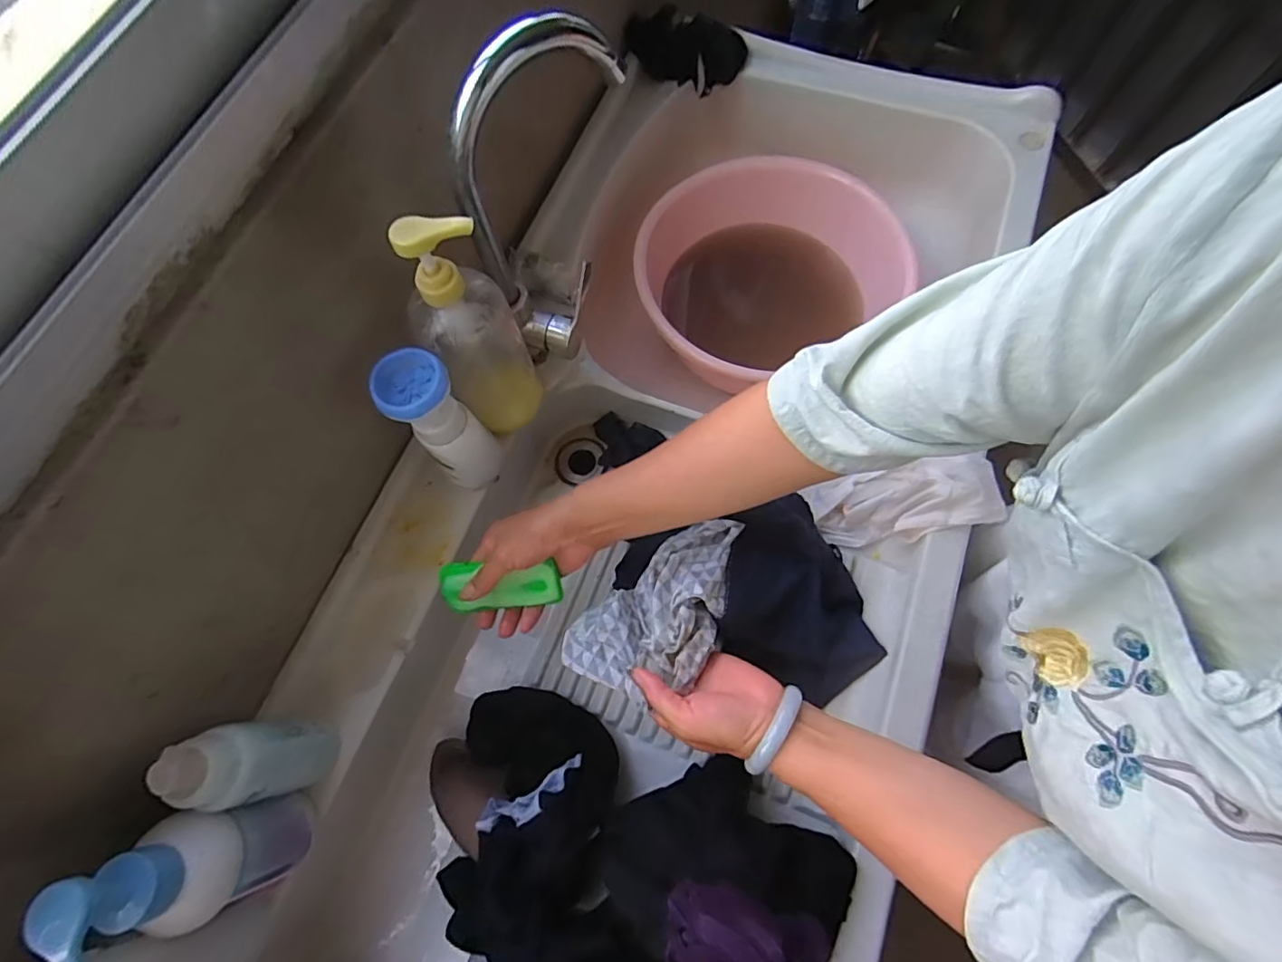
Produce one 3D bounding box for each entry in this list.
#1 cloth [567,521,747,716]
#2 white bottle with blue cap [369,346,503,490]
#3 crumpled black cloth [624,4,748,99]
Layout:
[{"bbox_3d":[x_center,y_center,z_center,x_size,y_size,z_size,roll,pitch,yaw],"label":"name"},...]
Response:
[{"bbox_3d":[0.028,0.108,0.481,0.181,0.044,0.095,-41,76,-11],"label":"cloth"},{"bbox_3d":[-0.184,-0.052,0.539,0.059,0.167,0.073,-38,75,-10],"label":"white bottle with blue cap"},{"bbox_3d":[0.061,-0.594,0.783,0.167,0.070,0.056,2,71,-13],"label":"crumpled black cloth"}]

